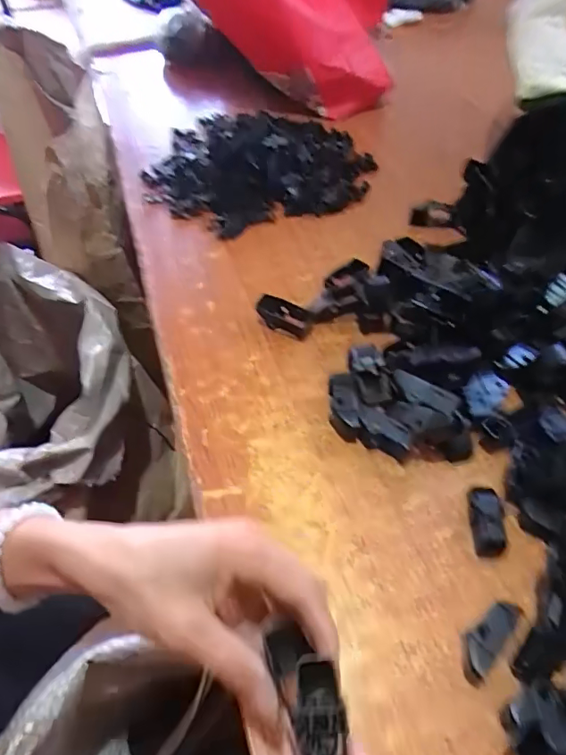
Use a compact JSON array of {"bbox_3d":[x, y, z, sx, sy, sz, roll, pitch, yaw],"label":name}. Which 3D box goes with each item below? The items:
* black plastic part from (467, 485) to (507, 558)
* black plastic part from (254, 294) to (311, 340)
[{"bbox_3d":[0.131,0.091,0.319,0.018,0.016,0.042,7,52,7],"label":"black plastic part"},{"bbox_3d":[0.001,-0.053,0.436,0.047,0.024,0.021,20,55,17],"label":"black plastic part"}]

